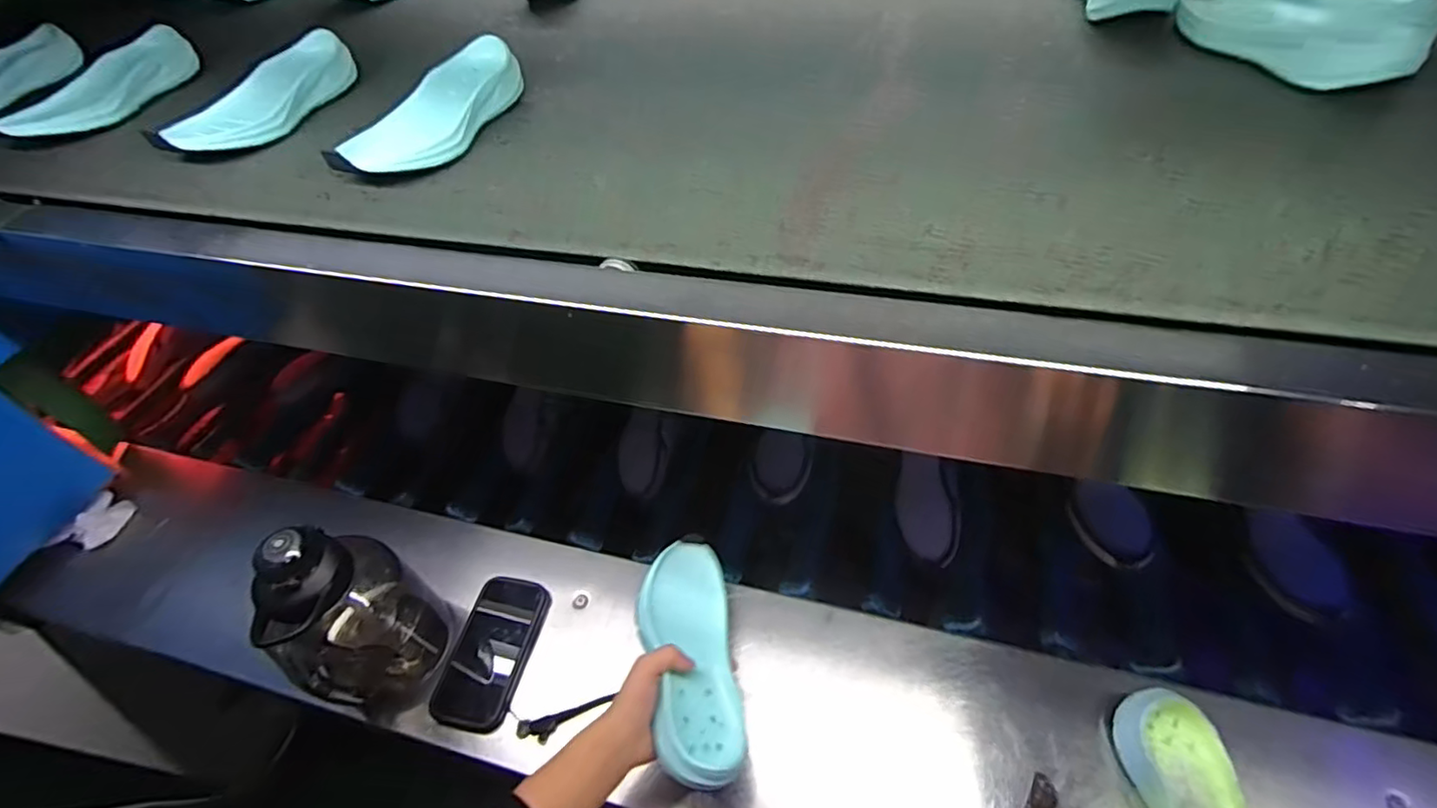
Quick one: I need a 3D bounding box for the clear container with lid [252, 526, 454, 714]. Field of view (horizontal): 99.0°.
[{"bbox_3d":[-0.367,0.214,0.612,0.110,0.224,0.131,29,60,24],"label":"clear container with lid"}]

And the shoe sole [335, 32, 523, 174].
[{"bbox_3d":[-0.266,-0.273,0.572,0.080,0.044,0.208,16,54,18],"label":"shoe sole"}]

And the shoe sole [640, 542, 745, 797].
[{"bbox_3d":[-0.029,0.232,0.581,0.089,0.033,0.207,11,45,-22],"label":"shoe sole"}]

